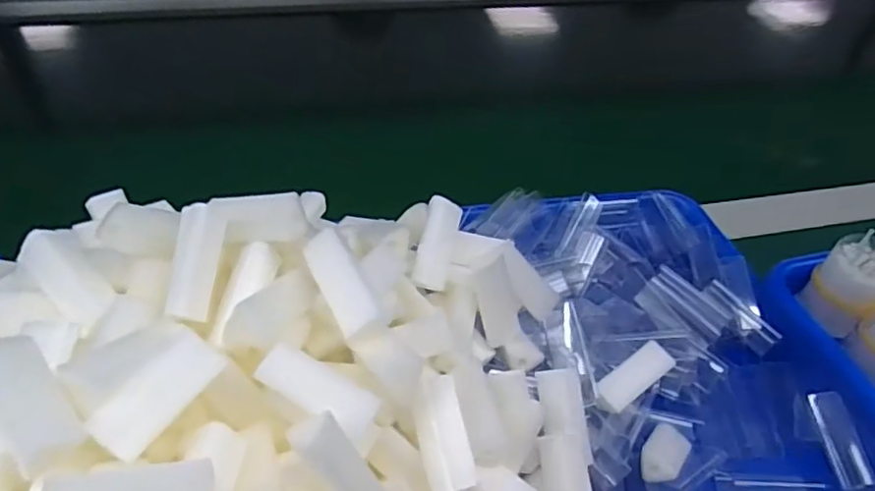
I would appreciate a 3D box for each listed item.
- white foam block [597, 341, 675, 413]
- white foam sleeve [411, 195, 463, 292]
[{"bbox_3d":[0.105,0.070,0.335,0.049,0.010,0.018,-28,54,-29],"label":"white foam block"},{"bbox_3d":[0.000,0.000,0.321,0.016,0.015,0.046,12,83,6],"label":"white foam sleeve"}]

